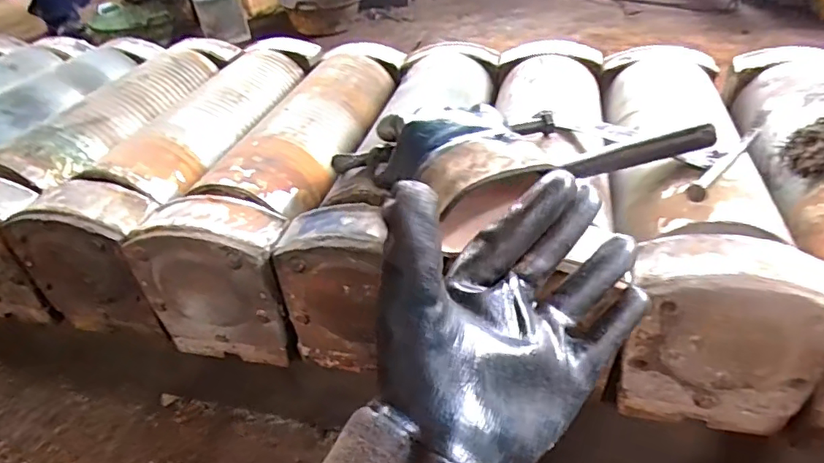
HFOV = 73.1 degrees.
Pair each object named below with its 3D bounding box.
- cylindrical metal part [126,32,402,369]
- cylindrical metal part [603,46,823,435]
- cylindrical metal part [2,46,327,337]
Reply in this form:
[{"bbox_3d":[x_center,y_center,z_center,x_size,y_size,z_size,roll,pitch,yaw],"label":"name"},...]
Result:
[{"bbox_3d":[-0.145,-0.100,0.784,0.165,0.161,0.565,5,39,12],"label":"cylindrical metal part"},{"bbox_3d":[0.326,-0.044,0.665,0.161,0.170,0.518,7,39,14],"label":"cylindrical metal part"},{"bbox_3d":[-0.300,-0.123,0.821,0.172,0.149,0.570,6,39,13],"label":"cylindrical metal part"}]

